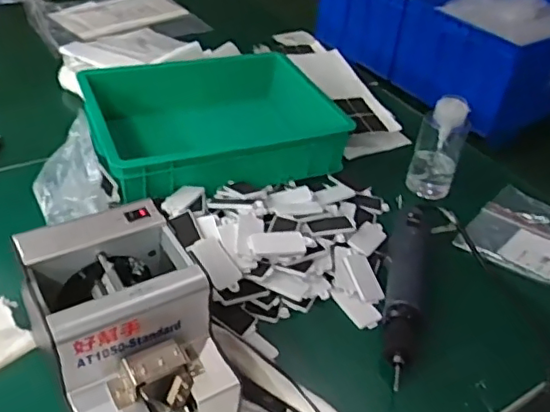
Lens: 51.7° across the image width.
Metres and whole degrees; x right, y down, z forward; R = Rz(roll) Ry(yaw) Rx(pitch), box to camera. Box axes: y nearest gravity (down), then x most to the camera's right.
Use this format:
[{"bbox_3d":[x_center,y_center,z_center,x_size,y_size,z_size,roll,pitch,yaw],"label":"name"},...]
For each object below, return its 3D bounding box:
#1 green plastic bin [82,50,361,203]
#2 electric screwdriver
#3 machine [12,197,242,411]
[{"bbox_3d":[-0.091,-0.122,0.839,0.335,0.087,0.252,-12,41,-22],"label":"green plastic bin"},{"bbox_3d":[0.147,0.089,0.640,0.042,0.032,0.242,11,38,7],"label":"electric screwdriver"},{"bbox_3d":[-0.124,0.115,0.484,0.126,0.141,0.178,-21,45,-30],"label":"machine"}]

